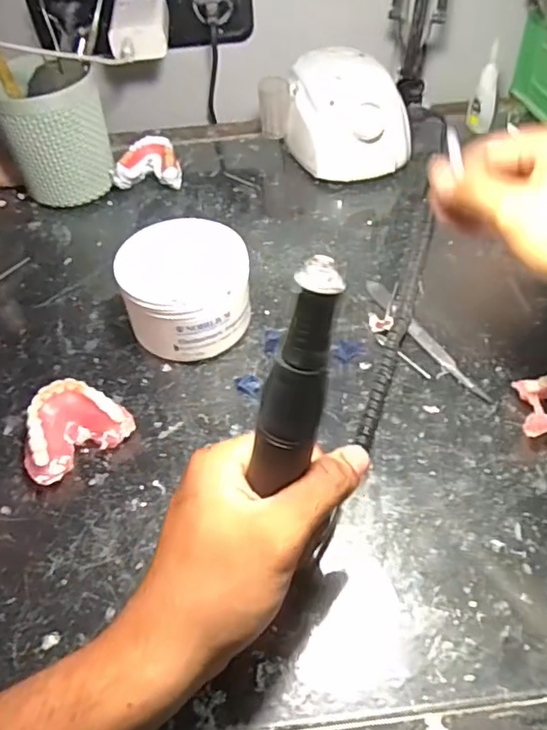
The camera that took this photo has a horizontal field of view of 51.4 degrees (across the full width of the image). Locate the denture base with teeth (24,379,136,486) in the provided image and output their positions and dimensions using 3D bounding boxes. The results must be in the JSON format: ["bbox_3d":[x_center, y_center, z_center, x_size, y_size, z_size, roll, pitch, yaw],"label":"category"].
[{"bbox_3d":[-0.130,0.039,0.362,0.066,0.031,0.049,-33,56,-23],"label":"denture base with teeth"}]

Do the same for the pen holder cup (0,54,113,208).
[{"bbox_3d":[-0.202,-0.218,0.532,0.088,0.121,0.091,-1,49,2],"label":"pen holder cup"}]

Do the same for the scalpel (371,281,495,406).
[{"bbox_3d":[0.110,-0.021,0.419,0.014,0.006,0.136,-23,52,-16],"label":"scalpel"}]

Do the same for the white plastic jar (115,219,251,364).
[{"bbox_3d":[-0.061,-0.050,0.415,0.087,0.075,0.081,-1,49,2],"label":"white plastic jar"}]

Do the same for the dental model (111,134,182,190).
[{"bbox_3d":[-0.125,-0.197,0.566,0.066,0.035,0.057,-6,50,-2],"label":"dental model"}]

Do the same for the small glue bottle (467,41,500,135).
[{"bbox_3d":[0.219,-0.283,0.586,0.024,0.081,0.024,10,51,12],"label":"small glue bottle"}]

